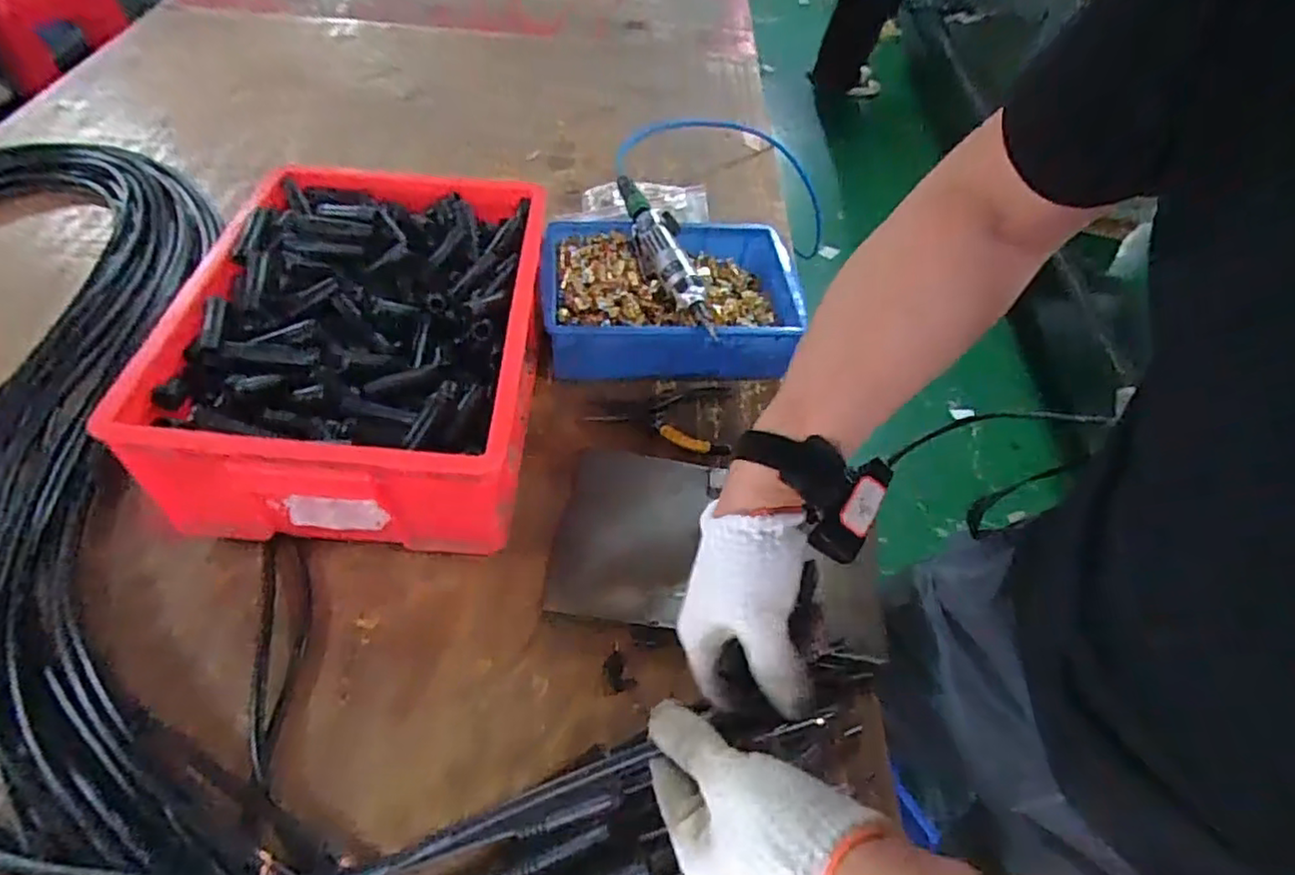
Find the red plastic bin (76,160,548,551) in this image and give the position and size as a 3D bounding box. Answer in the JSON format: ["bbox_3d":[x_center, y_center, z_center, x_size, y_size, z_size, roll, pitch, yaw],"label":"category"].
[{"bbox_3d":[-0.272,-0.093,0.680,0.297,0.161,0.406,3,51,-4],"label":"red plastic bin"}]

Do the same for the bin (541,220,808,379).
[{"bbox_3d":[0.029,-0.173,0.817,0.298,0.087,0.209,0,51,-6],"label":"bin"}]

